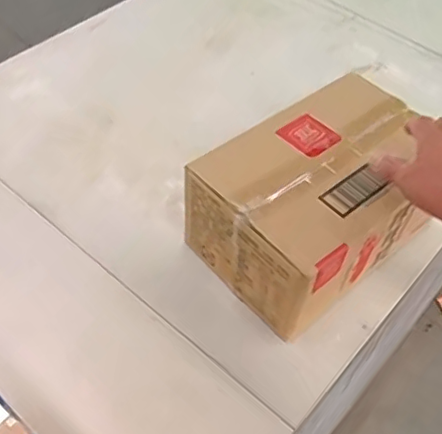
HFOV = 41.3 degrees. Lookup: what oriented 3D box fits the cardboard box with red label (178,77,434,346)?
[{"bbox_3d":[0.127,-0.028,0.784,0.298,0.165,0.215,-32,60,-27],"label":"cardboard box with red label"}]

